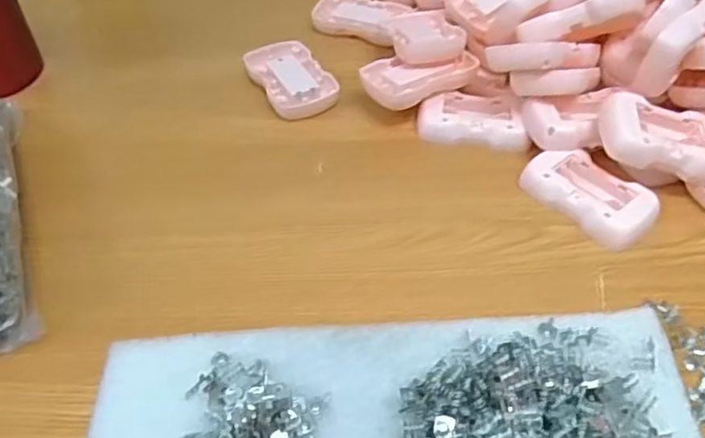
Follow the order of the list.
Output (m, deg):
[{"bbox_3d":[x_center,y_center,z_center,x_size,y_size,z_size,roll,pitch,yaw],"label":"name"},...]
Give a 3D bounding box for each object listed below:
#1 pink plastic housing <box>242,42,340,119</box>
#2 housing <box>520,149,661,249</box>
[{"bbox_3d":[-0.052,-0.115,0.510,0.055,0.017,0.086,-20,51,-20],"label":"pink plastic housing"},{"bbox_3d":[0.159,-0.017,0.419,0.049,0.019,0.083,-31,55,-28],"label":"housing"}]

